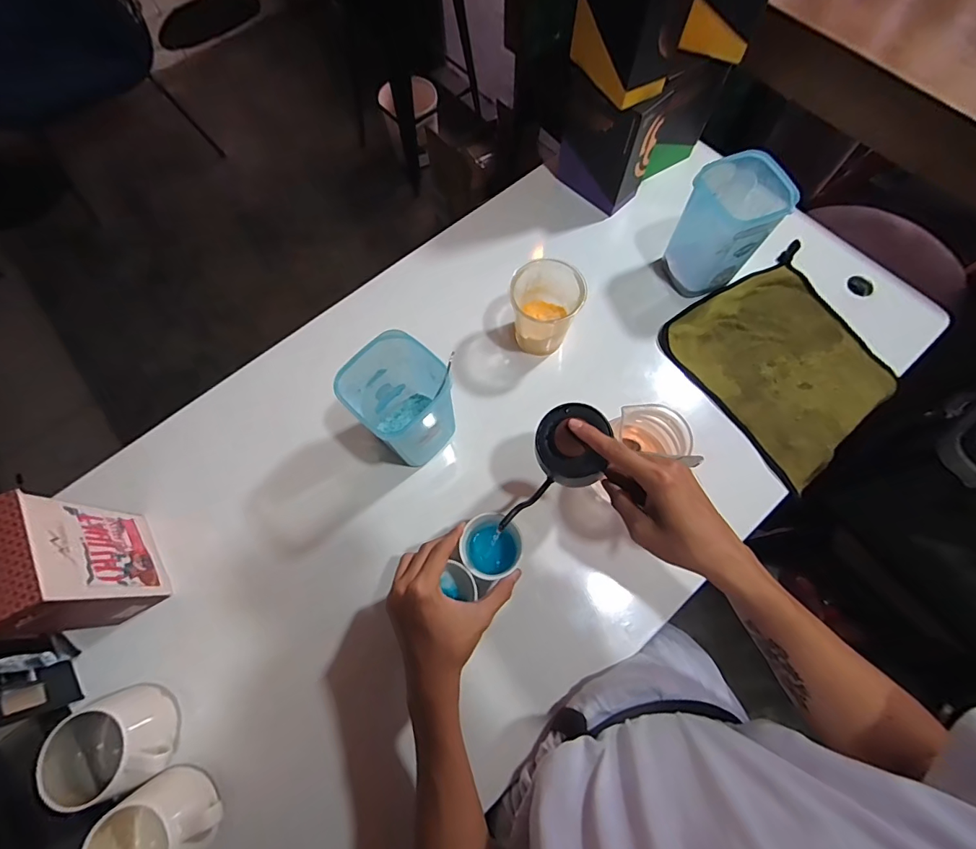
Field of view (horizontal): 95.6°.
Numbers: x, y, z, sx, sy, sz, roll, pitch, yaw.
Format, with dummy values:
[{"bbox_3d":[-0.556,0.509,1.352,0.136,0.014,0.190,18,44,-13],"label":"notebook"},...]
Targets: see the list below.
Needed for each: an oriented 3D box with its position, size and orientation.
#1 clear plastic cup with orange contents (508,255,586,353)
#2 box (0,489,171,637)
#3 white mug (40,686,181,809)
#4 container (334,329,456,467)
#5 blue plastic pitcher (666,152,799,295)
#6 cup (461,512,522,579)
[{"bbox_3d":[0.072,-0.151,0.576,0.090,0.112,0.081,7,71,2],"label":"clear plastic cup with orange contents"},{"bbox_3d":[-0.424,0.143,0.454,0.073,0.163,0.125,-26,73,-9],"label":"box"},{"bbox_3d":[-0.355,0.309,0.442,0.090,0.093,0.081,-20,72,-7],"label":"white mug"},{"bbox_3d":[-0.094,-0.022,0.509,0.103,0.145,0.102,-37,75,-12],"label":"container"},{"bbox_3d":[0.303,-0.254,0.576,0.094,0.130,0.097,-30,73,-10],"label":"blue plastic pitcher"},{"bbox_3d":[0.006,0.131,0.472,0.063,0.075,0.063,0,71,0],"label":"cup"}]

